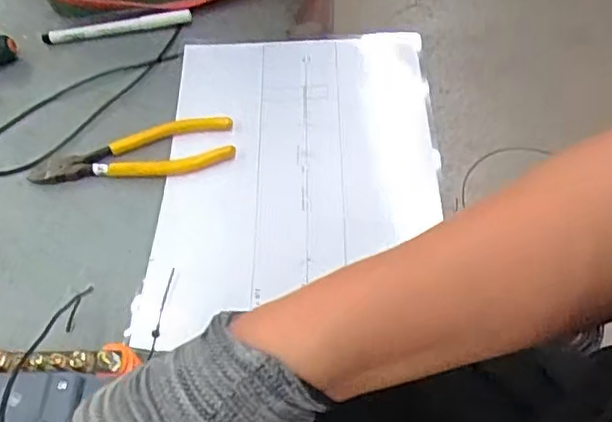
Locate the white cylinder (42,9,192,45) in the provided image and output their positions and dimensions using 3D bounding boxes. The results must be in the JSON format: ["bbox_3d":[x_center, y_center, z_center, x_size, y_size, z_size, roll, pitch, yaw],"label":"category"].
[{"bbox_3d":[-0.180,-0.175,0.566,0.141,0.011,0.014,-8,58,0],"label":"white cylinder"}]

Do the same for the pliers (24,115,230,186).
[{"bbox_3d":[-0.141,-0.047,0.485,0.163,0.013,0.050,-10,58,-2],"label":"pliers"}]

